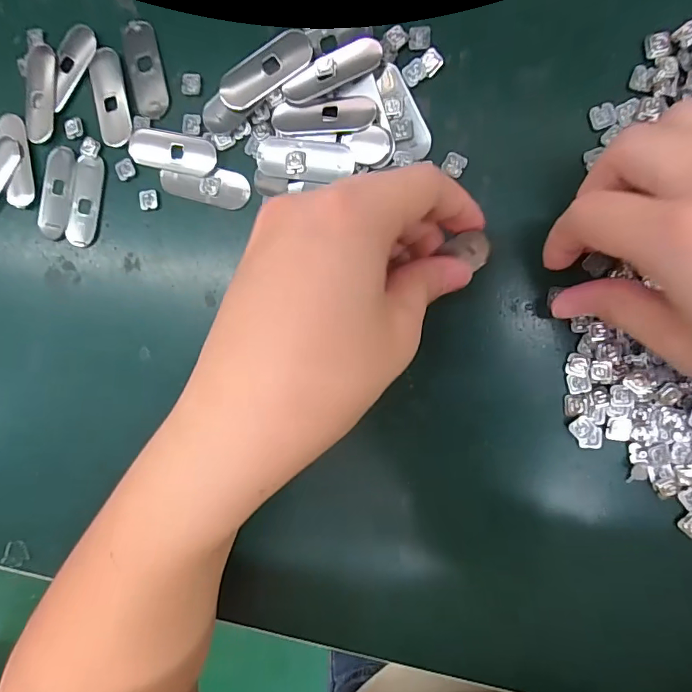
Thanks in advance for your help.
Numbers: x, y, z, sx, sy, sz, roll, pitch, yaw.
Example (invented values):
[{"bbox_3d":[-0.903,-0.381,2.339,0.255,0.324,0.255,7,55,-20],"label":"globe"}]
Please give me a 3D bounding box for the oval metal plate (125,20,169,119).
[{"bbox_3d":[-0.105,-0.146,0.241,0.017,0.004,0.049,-10,91,10],"label":"oval metal plate"}]

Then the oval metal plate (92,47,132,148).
[{"bbox_3d":[-0.125,-0.132,0.241,0.016,0.004,0.050,-7,92,10],"label":"oval metal plate"}]

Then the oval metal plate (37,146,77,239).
[{"bbox_3d":[-0.161,-0.085,0.252,0.019,0.004,0.049,14,95,8],"label":"oval metal plate"}]

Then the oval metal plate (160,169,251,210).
[{"bbox_3d":[-0.074,-0.085,0.238,0.049,0.004,0.019,17,96,8],"label":"oval metal plate"}]

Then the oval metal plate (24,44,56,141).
[{"bbox_3d":[-0.166,-0.138,0.248,0.018,0.004,0.051,5,94,9],"label":"oval metal plate"}]

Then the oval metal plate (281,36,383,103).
[{"bbox_3d":[-0.007,-0.134,0.222,0.050,0.004,0.015,-24,89,10],"label":"oval metal plate"}]

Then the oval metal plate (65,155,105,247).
[{"bbox_3d":[-0.144,-0.079,0.250,0.017,0.004,0.048,13,95,9],"label":"oval metal plate"}]

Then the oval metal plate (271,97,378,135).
[{"bbox_3d":[-0.011,-0.112,0.221,0.050,0.004,0.017,-2,93,10],"label":"oval metal plate"}]

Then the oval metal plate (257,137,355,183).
[{"bbox_3d":[-0.020,-0.092,0.226,0.049,0.004,0.018,9,95,9],"label":"oval metal plate"}]

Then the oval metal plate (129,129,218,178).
[{"bbox_3d":[-0.091,-0.102,0.239,0.048,0.004,0.019,14,95,8],"label":"oval metal plate"}]

